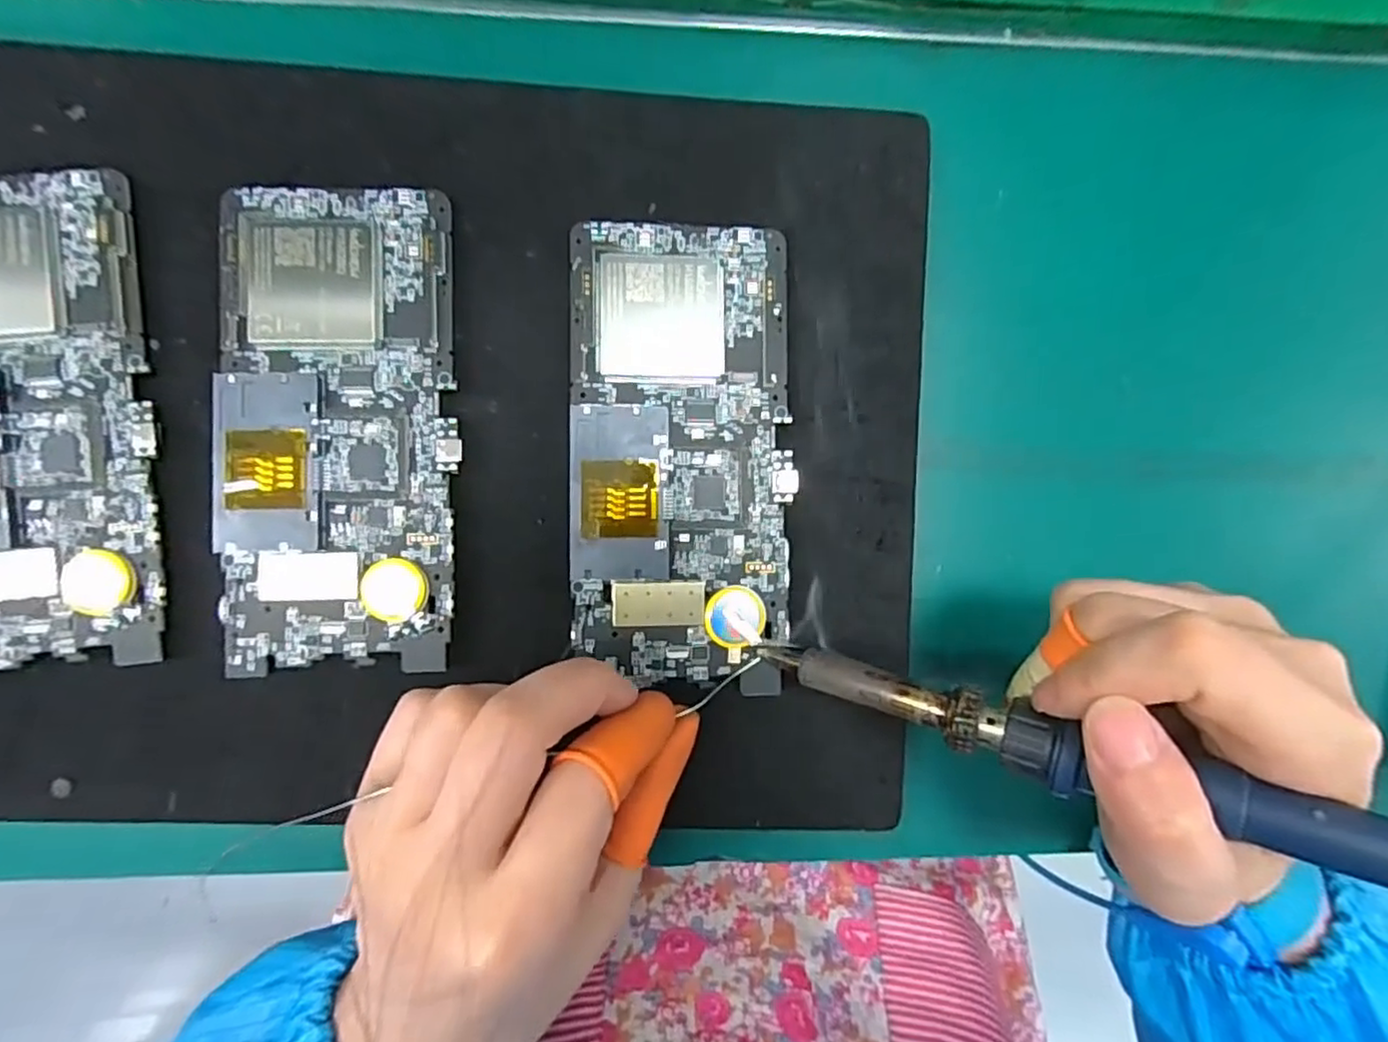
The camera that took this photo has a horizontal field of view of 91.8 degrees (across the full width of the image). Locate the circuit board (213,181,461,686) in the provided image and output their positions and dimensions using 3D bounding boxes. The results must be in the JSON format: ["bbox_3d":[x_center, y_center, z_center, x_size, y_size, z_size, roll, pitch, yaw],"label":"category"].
[{"bbox_3d":[-0.114,-0.030,0.215,0.070,0.009,0.151,1,89,-4],"label":"circuit board"}]

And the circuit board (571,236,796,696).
[{"bbox_3d":[-0.004,-0.021,0.224,0.071,0.012,0.152,0,89,-4],"label":"circuit board"}]

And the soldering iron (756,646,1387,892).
[{"bbox_3d":[0.122,0.065,0.159,0.229,0.013,0.015,12,91,30],"label":"soldering iron"}]

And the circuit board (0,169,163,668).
[{"bbox_3d":[-0.206,-0.030,0.206,0.069,0.008,0.149,-3,89,-4],"label":"circuit board"}]

